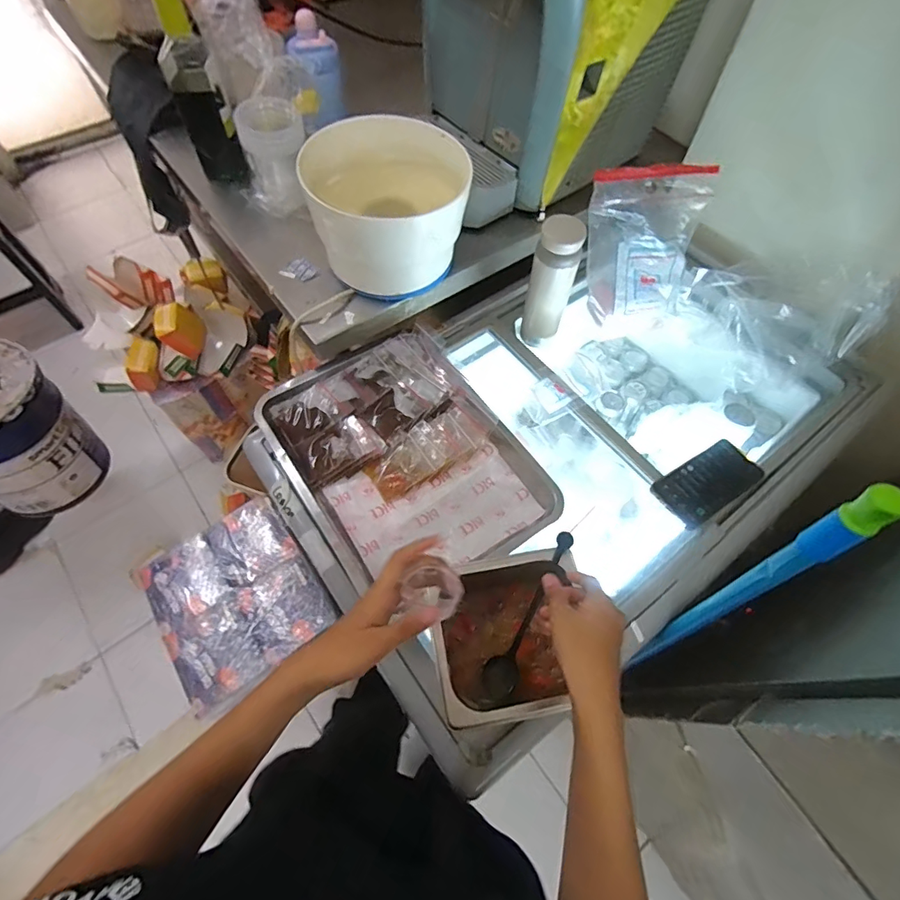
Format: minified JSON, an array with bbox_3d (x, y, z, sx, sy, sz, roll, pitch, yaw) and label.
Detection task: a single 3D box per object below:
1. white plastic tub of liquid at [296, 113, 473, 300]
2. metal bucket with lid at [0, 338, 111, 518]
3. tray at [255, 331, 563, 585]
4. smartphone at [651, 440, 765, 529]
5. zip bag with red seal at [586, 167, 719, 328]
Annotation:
[{"bbox_3d":[-0.082,-0.329,0.658,0.209,0.136,0.181,-9,62,-6],"label":"white plastic tub of liquid"},{"bbox_3d":[-1.069,-0.056,1.147,0.301,0.349,0.277,0,62,-1],"label":"metal bucket with lid"},{"bbox_3d":[-0.062,0.008,0.680,0.279,0.045,0.384,-32,67,-17],"label":"tray"},{"bbox_3d":[0.373,0.047,0.683,0.160,0.014,0.079,-28,67,-20],"label":"smartphone"},{"bbox_3d":[0.317,-0.325,0.767,0.193,0.230,0.049,-5,31,-2],"label":"zip bag with red seal"}]

